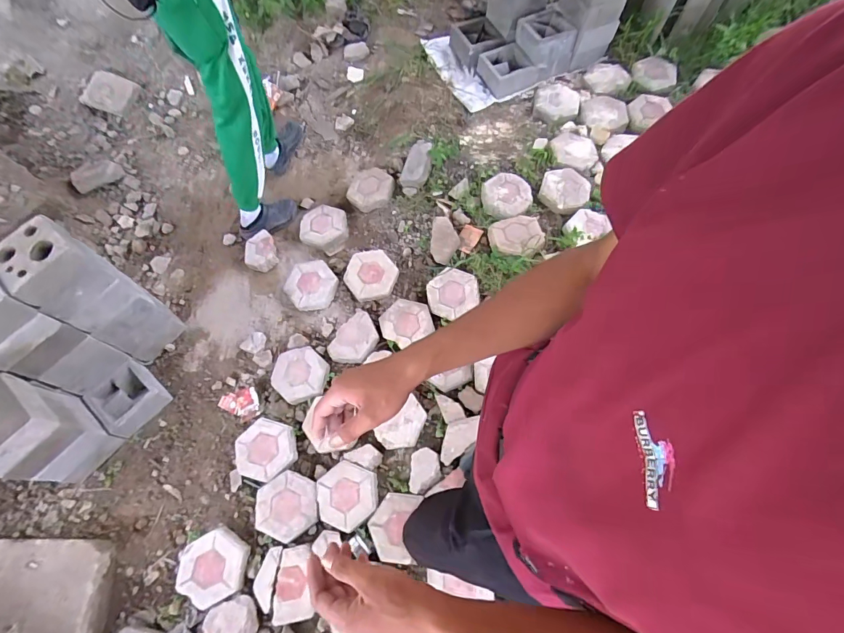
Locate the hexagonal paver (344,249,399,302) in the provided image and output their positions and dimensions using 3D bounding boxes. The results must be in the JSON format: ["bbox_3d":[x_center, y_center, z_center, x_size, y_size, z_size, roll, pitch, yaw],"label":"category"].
[{"bbox_3d":[-0.208,-0.173,1.687,0.221,0.071,0.205,-16,67,-4],"label":"hexagonal paver"}]

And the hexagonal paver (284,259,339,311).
[{"bbox_3d":[-0.450,-0.126,1.688,0.204,0.052,0.203,45,81,3],"label":"hexagonal paver"}]

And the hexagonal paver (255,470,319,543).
[{"bbox_3d":[-0.454,0.638,1.393,0.209,0.041,0.199,20,70,11],"label":"hexagonal paver"}]

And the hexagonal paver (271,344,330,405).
[{"bbox_3d":[-0.462,0.215,1.555,0.214,0.057,0.201,-15,69,-3],"label":"hexagonal paver"}]

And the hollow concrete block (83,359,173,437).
[{"bbox_3d":[-1.081,0.304,1.535,0.206,0.111,0.201,40,75,17],"label":"hollow concrete block"}]

